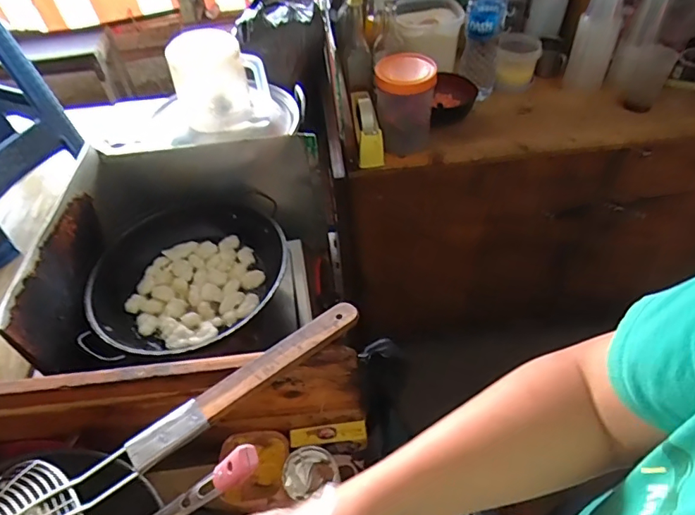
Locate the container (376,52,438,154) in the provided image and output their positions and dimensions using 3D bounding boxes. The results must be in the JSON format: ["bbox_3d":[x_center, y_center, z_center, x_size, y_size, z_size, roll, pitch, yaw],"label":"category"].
[{"bbox_3d":[0.122,-0.326,1.045,0.120,0.171,0.107,-2,50,2],"label":"container"}]

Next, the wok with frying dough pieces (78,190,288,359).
[{"bbox_3d":[-0.252,0.038,0.809,0.304,0.077,0.308,-3,50,1],"label":"wok with frying dough pieces"}]

